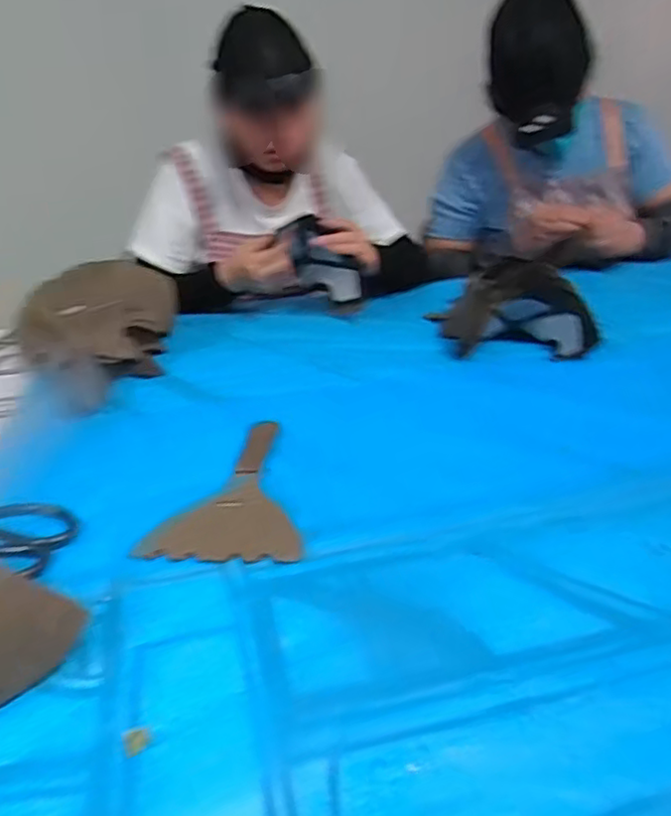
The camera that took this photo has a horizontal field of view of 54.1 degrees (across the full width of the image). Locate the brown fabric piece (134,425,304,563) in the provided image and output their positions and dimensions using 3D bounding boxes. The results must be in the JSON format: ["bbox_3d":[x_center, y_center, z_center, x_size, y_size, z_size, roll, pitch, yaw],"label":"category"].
[{"bbox_3d":[-0.080,0.063,0.541,0.113,0.016,0.174,-2,25,3],"label":"brown fabric piece"}]

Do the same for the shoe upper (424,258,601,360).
[{"bbox_3d":[0.198,-0.100,0.717,0.097,0.095,0.148,-19,29,-30],"label":"shoe upper"}]

